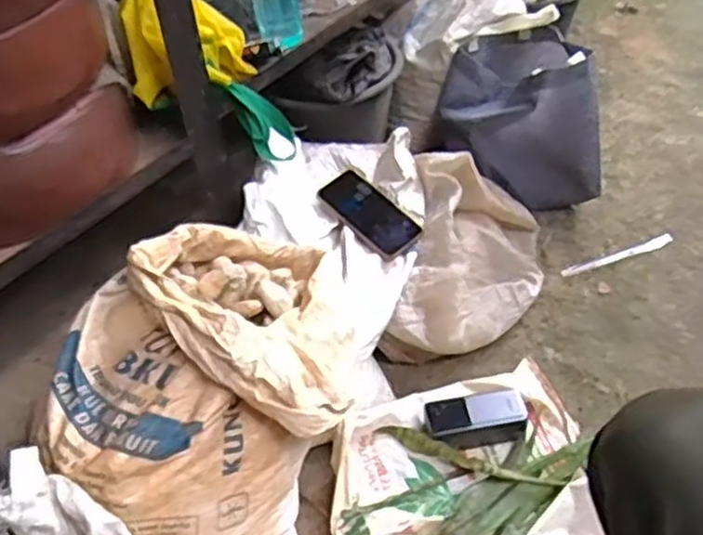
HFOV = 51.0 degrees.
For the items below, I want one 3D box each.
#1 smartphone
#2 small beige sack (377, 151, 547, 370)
[{"bbox_3d":[0.030,-0.084,1.114,0.081,0.007,0.157,-39,73,-19],"label":"smartphone"},{"bbox_3d":[0.179,-0.005,1.120,0.208,0.162,0.315,7,44,14],"label":"small beige sack"}]

